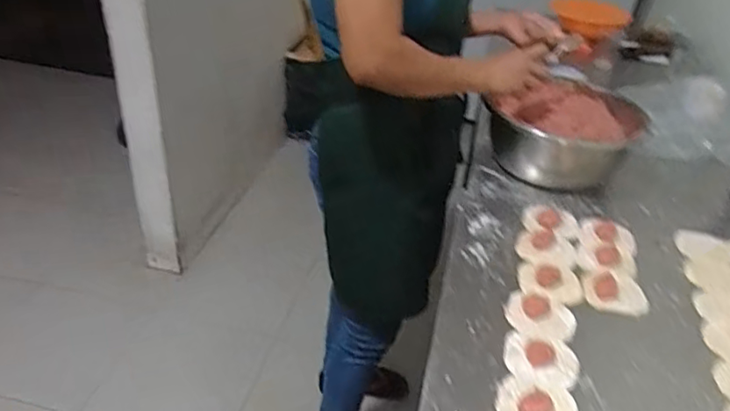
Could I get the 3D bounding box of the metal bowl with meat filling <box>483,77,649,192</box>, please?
[{"bbox_3d":[0.365,-0.129,1.083,0.232,0.137,0.228,2,34,-2],"label":"metal bowl with meat filling"}]

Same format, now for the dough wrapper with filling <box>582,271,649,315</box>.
[{"bbox_3d":[0.350,0.121,0.829,0.084,0.010,0.074,5,34,2],"label":"dough wrapper with filling"}]

